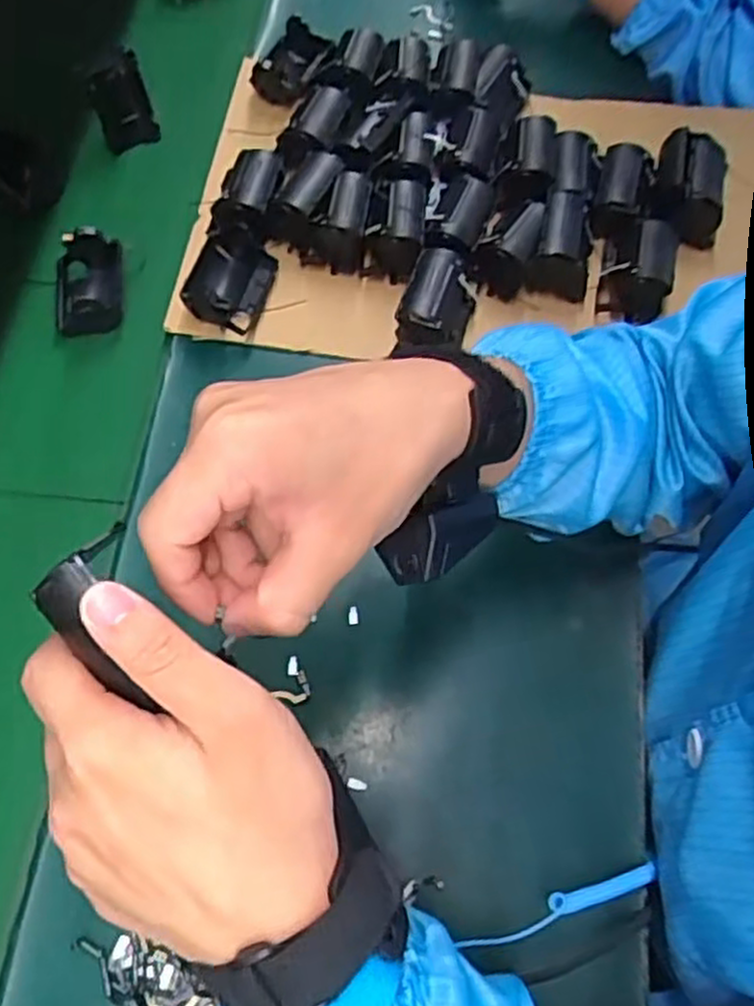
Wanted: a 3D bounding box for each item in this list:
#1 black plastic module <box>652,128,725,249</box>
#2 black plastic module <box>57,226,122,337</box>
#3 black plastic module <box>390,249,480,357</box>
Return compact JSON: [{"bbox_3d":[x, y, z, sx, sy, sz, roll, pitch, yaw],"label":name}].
[{"bbox_3d":[0.242,-0.244,0.598,0.049,0.050,0.073,8,67,3],"label":"black plastic module"},{"bbox_3d":[-0.220,-0.168,0.586,0.053,0.043,0.075,-9,67,-4],"label":"black plastic module"},{"bbox_3d":[0.044,-0.143,0.560,0.048,0.041,0.070,15,68,6],"label":"black plastic module"}]

